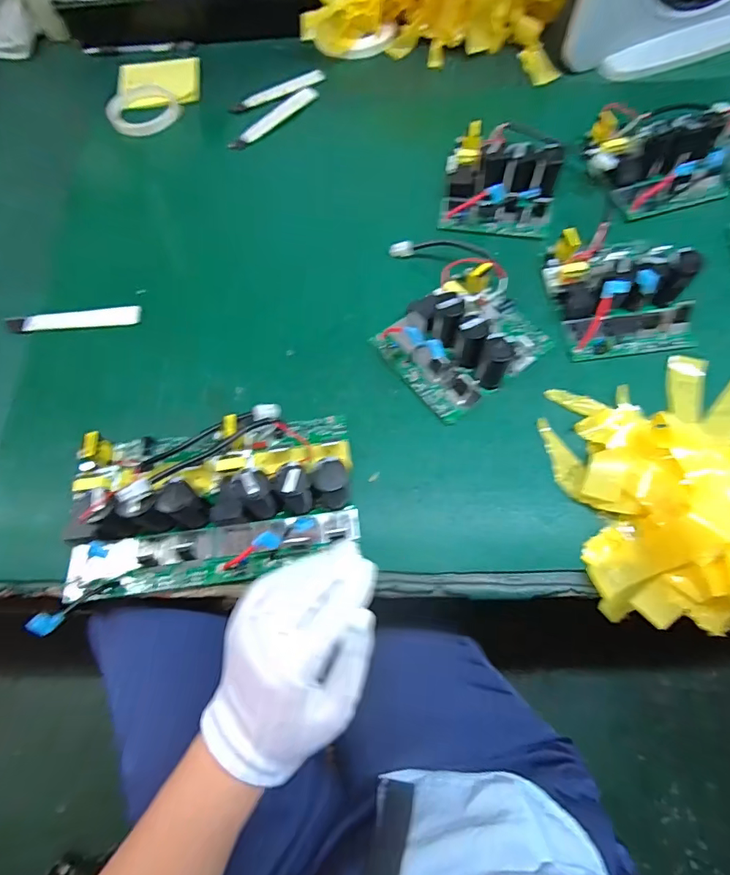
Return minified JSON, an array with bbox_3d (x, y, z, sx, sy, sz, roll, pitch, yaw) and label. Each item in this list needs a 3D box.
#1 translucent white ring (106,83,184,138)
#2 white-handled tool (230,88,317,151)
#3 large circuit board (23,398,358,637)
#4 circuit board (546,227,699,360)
[{"bbox_3d":[-0.296,-0.440,0.630,0.095,0.020,0.081,-32,69,-10],"label":"translucent white ring"},{"bbox_3d":[-0.122,-0.427,0.628,0.149,0.009,0.019,-42,71,-14],"label":"white-handled tool"},{"bbox_3d":[-0.131,0.048,0.394,0.242,0.062,0.157,-14,67,-3],"label":"large circuit board"},{"bbox_3d":[0.255,-0.154,0.463,0.123,0.055,0.137,-8,67,-1],"label":"circuit board"}]

